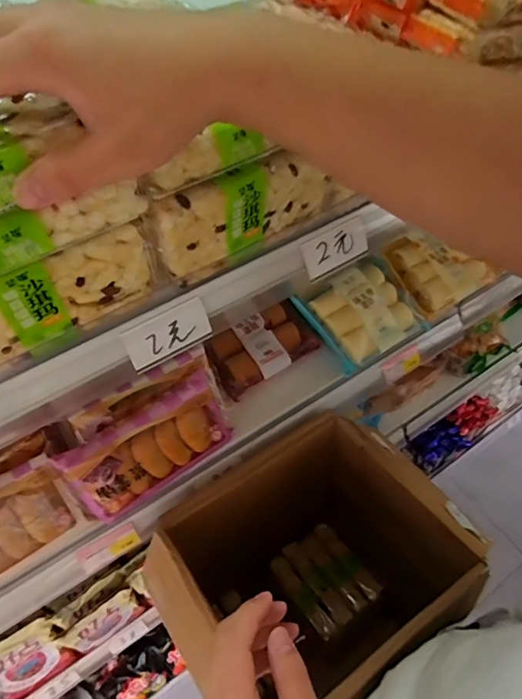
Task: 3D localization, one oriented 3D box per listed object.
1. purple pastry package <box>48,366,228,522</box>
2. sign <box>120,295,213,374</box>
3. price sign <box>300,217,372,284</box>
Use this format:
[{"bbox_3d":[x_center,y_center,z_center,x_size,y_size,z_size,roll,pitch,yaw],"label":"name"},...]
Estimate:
[{"bbox_3d":[-0.135,0.113,0.577,0.188,0.103,0.055,-33,30,-24],"label":"purple pastry package"},{"bbox_3d":[-0.074,-0.012,0.380,0.068,0.036,0.004,-30,27,-19],"label":"sign"},{"bbox_3d":[0.069,-0.092,0.437,0.068,0.038,0.005,-29,25,-17],"label":"price sign"}]

